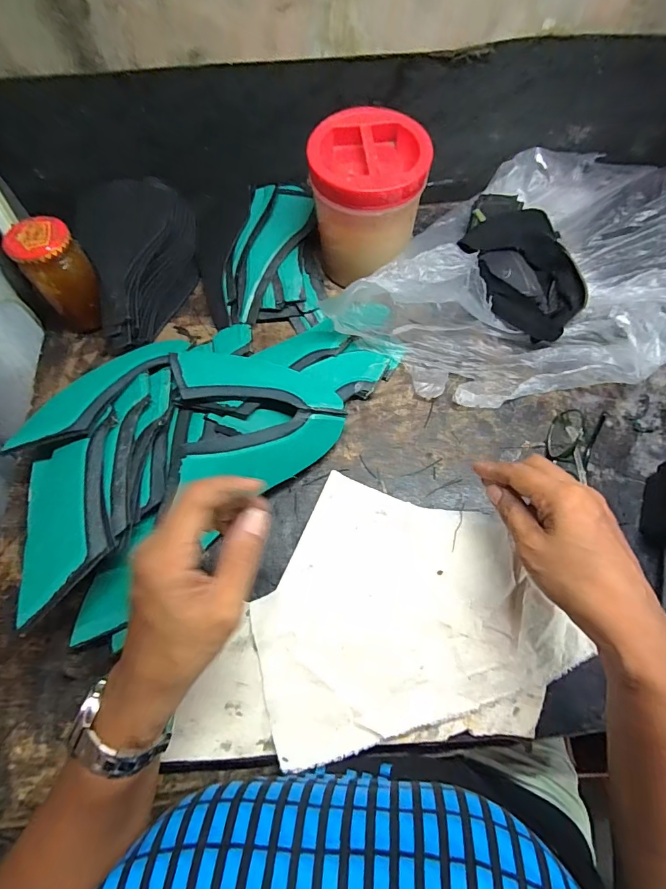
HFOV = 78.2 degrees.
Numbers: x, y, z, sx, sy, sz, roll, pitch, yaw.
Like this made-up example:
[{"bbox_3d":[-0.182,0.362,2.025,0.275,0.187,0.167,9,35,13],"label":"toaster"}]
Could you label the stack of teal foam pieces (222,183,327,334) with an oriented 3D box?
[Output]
[{"bbox_3d":[-0.065,-0.234,0.501,0.118,0.035,0.199,5,66,3],"label":"stack of teal foam pieces"}]

